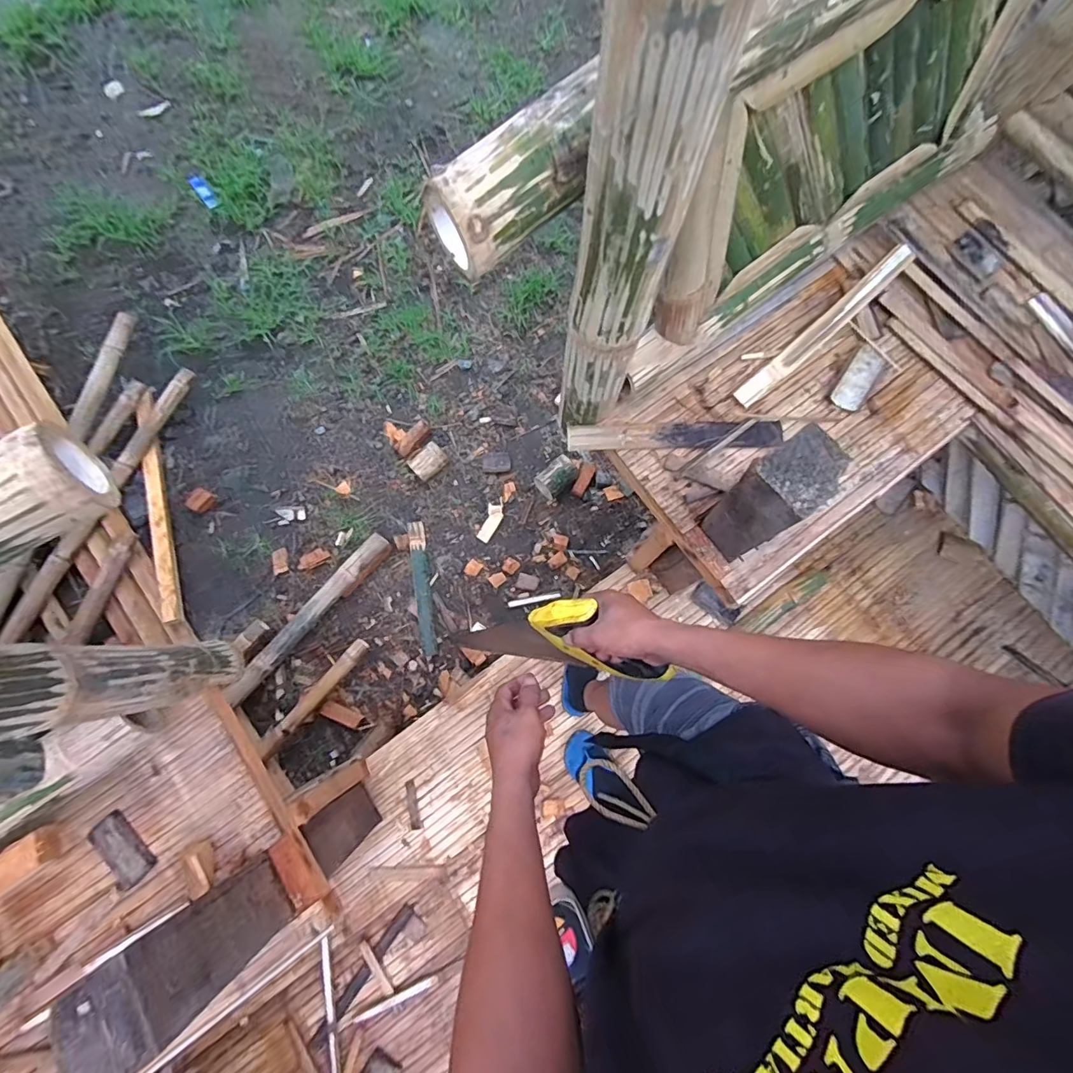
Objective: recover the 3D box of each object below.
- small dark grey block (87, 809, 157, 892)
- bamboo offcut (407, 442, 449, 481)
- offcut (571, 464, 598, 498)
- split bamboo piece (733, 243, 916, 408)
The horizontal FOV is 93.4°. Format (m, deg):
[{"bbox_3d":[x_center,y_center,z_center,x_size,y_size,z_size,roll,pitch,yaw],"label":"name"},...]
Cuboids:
[{"bbox_3d":[-0.661,0.497,0.805,0.056,0.011,0.115,-42,79,-8],"label":"small dark grey block"},{"bbox_3d":[-0.381,-0.266,1.784,0.122,0.046,0.099,-41,78,-9],"label":"bamboo offcut"},{"bbox_3d":[0.163,-0.193,1.732,0.049,0.018,0.120,26,77,8],"label":"offcut"},{"bbox_3d":[0.582,-0.427,1.018,0.490,0.025,0.047,-41,79,-8],"label":"split bamboo piece"}]

